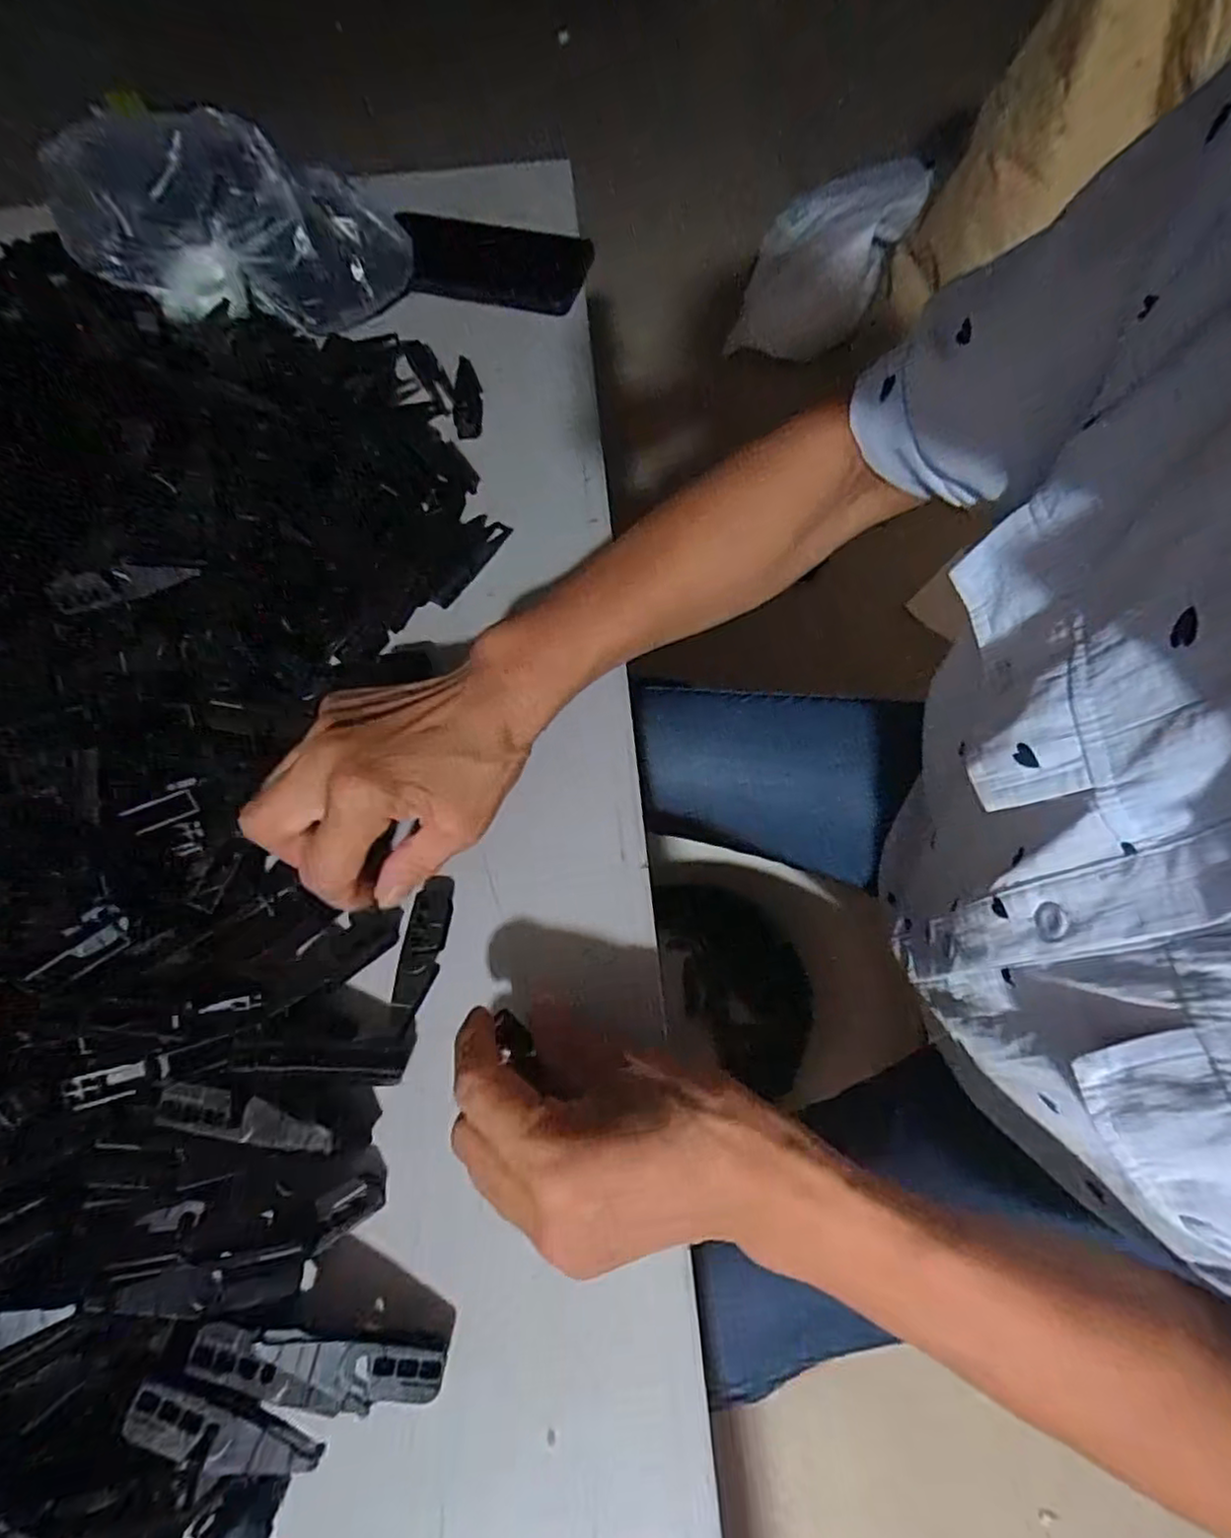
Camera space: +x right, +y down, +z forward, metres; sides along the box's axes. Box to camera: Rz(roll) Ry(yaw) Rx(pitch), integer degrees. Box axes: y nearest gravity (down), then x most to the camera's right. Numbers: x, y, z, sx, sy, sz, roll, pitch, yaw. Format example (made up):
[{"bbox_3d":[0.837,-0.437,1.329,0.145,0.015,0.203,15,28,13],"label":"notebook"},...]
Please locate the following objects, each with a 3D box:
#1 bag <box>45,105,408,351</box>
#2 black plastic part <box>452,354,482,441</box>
[{"bbox_3d":[-0.232,-0.350,0.427,0.202,0.102,0.068,-14,64,-31],"label":"bag"},{"bbox_3d":[-0.100,-0.251,0.451,0.018,0.009,0.066,-7,66,-1],"label":"black plastic part"}]

